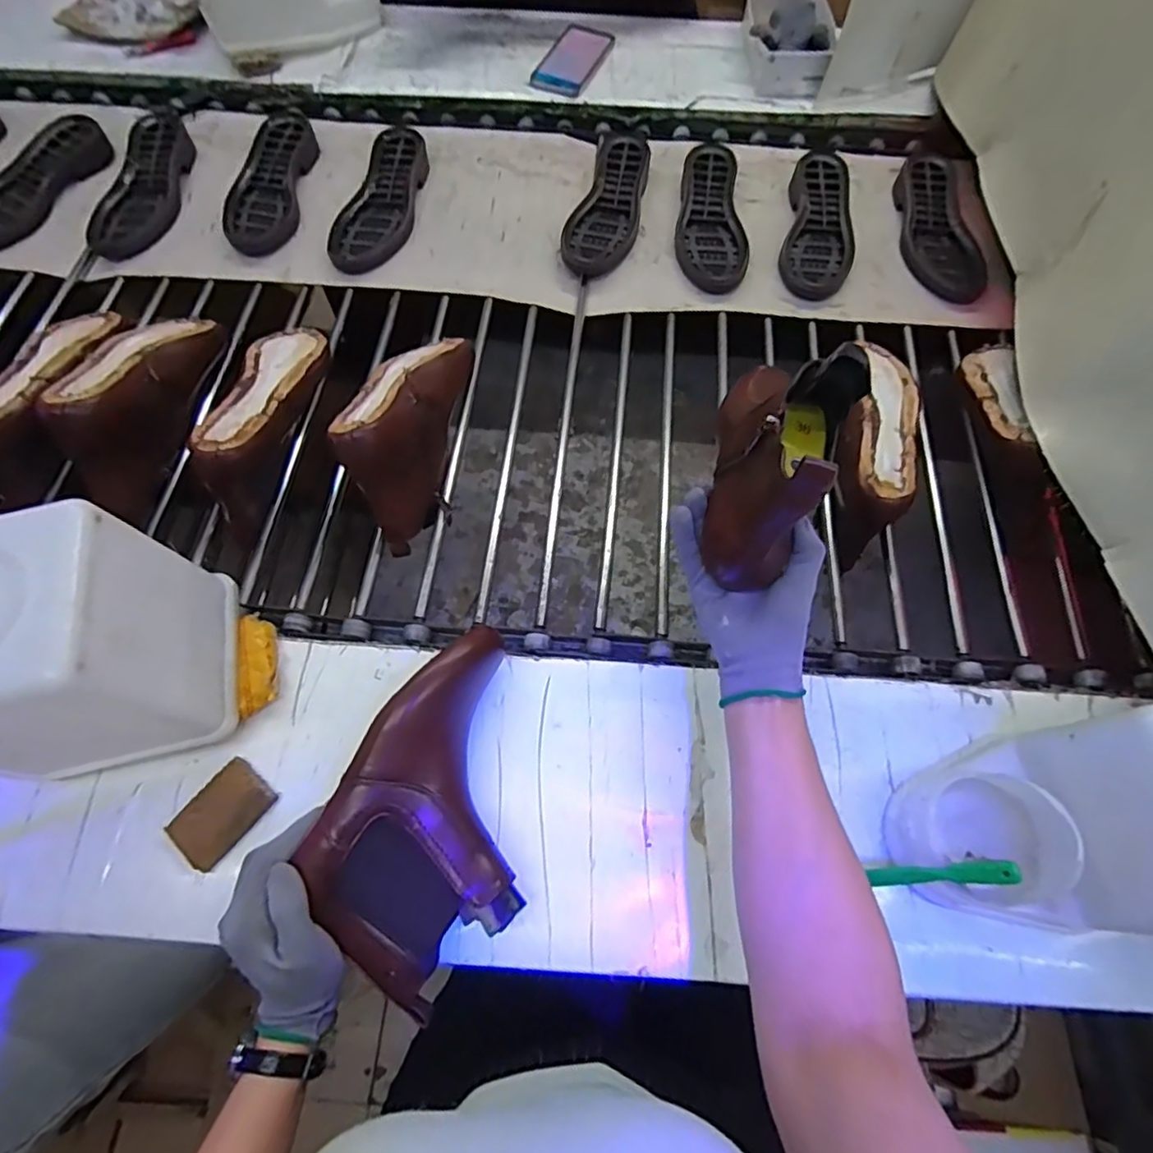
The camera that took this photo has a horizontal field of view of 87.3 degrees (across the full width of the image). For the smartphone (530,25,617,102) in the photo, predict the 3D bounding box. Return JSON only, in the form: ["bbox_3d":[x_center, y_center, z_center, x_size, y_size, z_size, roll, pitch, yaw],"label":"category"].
[{"bbox_3d":[-0.004,-0.788,0.920,0.083,0.009,0.171,20,68,7],"label":"smartphone"}]

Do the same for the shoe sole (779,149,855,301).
[{"bbox_3d":[0.323,-0.467,0.793,0.088,0.028,0.238,12,67,4],"label":"shoe sole"}]

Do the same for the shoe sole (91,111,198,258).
[{"bbox_3d":[-0.580,-0.536,0.813,0.093,0.023,0.259,1,66,-1],"label":"shoe sole"}]

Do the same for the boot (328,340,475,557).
[{"bbox_3d":[-0.176,-0.157,0.617,0.095,0.110,0.244,4,66,0],"label":"boot"}]

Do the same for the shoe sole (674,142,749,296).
[{"bbox_3d":[0.175,-0.474,0.792,0.082,0.029,0.234,0,66,-1],"label":"shoe sole"}]

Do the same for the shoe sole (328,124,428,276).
[{"bbox_3d":[-0.259,-0.502,0.800,0.089,0.038,0.230,10,67,3],"label":"shoe sole"}]

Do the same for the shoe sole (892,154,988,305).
[{"bbox_3d":[0.475,-0.469,0.799,0.080,0.022,0.267,1,66,-1],"label":"shoe sole"}]

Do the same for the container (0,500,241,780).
[{"bbox_3d":[-0.361,0.058,0.431,0.165,0.175,0.130,-12,67,-7],"label":"container"}]

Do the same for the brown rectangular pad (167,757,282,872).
[{"bbox_3d":[-0.275,0.184,0.470,0.049,0.011,0.071,38,71,14],"label":"brown rectangular pad"}]

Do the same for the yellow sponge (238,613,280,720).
[{"bbox_3d":[-0.268,0.074,0.511,0.027,0.020,0.084,-11,67,-6],"label":"yellow sponge"}]

